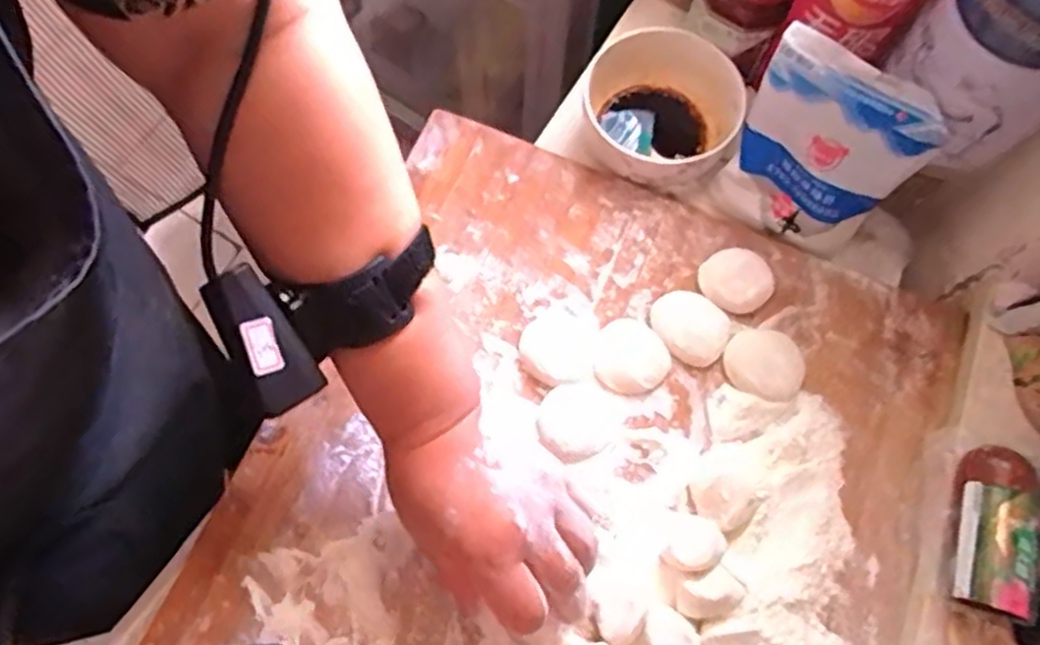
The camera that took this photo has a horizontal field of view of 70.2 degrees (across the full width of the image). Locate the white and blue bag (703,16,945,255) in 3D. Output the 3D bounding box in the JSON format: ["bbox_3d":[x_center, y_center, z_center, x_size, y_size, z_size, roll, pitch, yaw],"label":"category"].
[{"bbox_3d":[0.189,-0.106,0.471,0.108,0.122,0.050,31,70,9],"label":"white and blue bag"}]

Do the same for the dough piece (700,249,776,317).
[{"bbox_3d":[0.146,-0.030,0.497,0.046,0.012,0.044,1,68,-2],"label":"dough piece"}]

